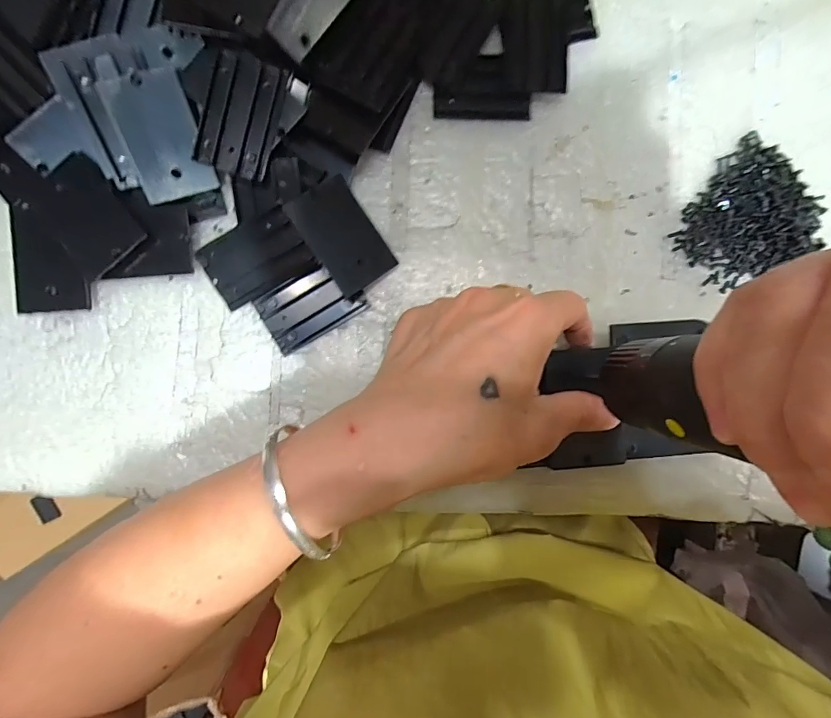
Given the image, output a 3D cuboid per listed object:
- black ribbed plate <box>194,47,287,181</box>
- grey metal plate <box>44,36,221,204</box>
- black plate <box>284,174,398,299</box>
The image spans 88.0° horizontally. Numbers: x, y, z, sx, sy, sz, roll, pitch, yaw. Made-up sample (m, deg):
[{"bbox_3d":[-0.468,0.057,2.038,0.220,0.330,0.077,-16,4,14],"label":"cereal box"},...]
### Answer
[{"bbox_3d":[-0.084,-0.119,0.210,0.032,0.009,0.054,16,90,-4],"label":"black ribbed plate"},{"bbox_3d":[-0.137,-0.116,0.212,0.053,0.010,0.073,-20,112,2],"label":"grey metal plate"},{"bbox_3d":[-0.039,-0.065,0.230,0.035,0.008,0.056,-37,102,-20],"label":"black plate"}]

